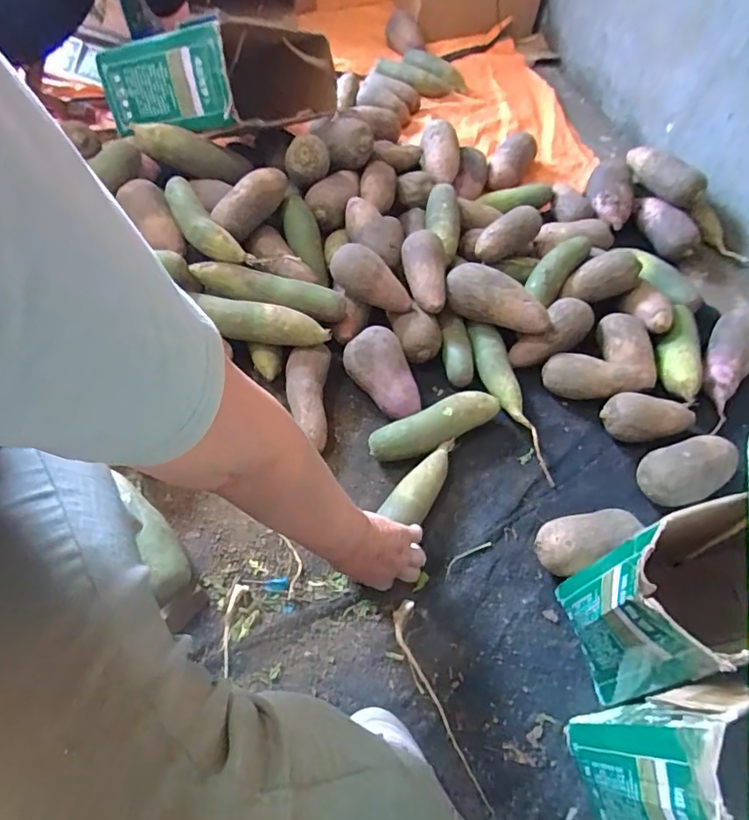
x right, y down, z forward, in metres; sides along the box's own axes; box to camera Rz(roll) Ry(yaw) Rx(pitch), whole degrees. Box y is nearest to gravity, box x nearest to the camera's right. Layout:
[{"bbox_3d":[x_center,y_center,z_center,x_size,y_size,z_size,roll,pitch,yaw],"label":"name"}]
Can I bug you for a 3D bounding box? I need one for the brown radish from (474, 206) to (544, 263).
[{"bbox_3d":[0.236,-0.312,0.887,0.130,0.059,0.058,-39,66,-24],"label":"brown radish"}]

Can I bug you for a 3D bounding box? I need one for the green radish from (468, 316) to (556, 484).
[{"bbox_3d":[0.198,-0.018,0.773,0.056,0.043,0.282,-9,57,-8],"label":"green radish"}]

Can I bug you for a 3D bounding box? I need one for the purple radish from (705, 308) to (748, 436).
[{"bbox_3d":[0.558,-0.066,0.785,0.072,0.072,0.209,23,74,12],"label":"purple radish"}]

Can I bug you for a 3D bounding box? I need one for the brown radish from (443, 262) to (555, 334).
[{"bbox_3d":[0.194,-0.170,0.802,0.174,0.064,0.067,33,61,18],"label":"brown radish"}]

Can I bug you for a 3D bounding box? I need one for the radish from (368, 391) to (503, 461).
[{"bbox_3d":[0.087,0.025,0.738,0.195,0.051,0.059,-20,60,-15],"label":"radish"}]

